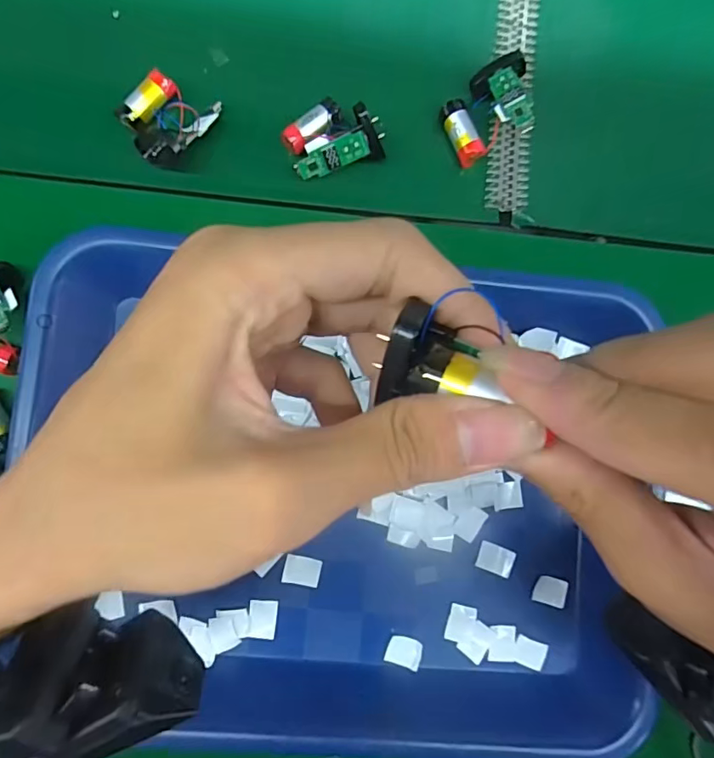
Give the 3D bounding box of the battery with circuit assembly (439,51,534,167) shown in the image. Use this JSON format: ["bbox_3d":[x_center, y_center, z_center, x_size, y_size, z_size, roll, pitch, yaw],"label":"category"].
[{"bbox_3d":[0.081,-0.160,0.296,0.056,0.033,0.048,-25,90,-3],"label":"battery with circuit assembly"}]

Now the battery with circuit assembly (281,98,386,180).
[{"bbox_3d":[-0.014,-0.142,0.289,0.053,0.021,0.038,-20,90,-3],"label":"battery with circuit assembly"}]

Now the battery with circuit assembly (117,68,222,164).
[{"bbox_3d":[-0.112,-0.149,0.289,0.041,0.021,0.051,26,88,-2],"label":"battery with circuit assembly"}]

